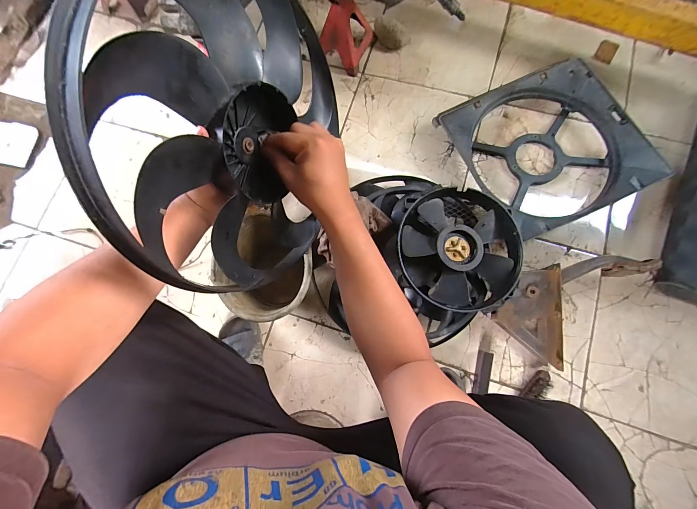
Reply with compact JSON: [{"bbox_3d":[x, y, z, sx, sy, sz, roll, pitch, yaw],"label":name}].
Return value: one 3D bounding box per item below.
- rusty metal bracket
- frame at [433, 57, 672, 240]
[{"bbox_3d":[0.439,0.140,0.728,0.125,0.075,0.235,7,79,4],"label":"rusty metal bracket"},{"bbox_3d":[0.550,-0.306,0.828,0.441,0.119,0.445,-26,78,-3],"label":"frame"}]

